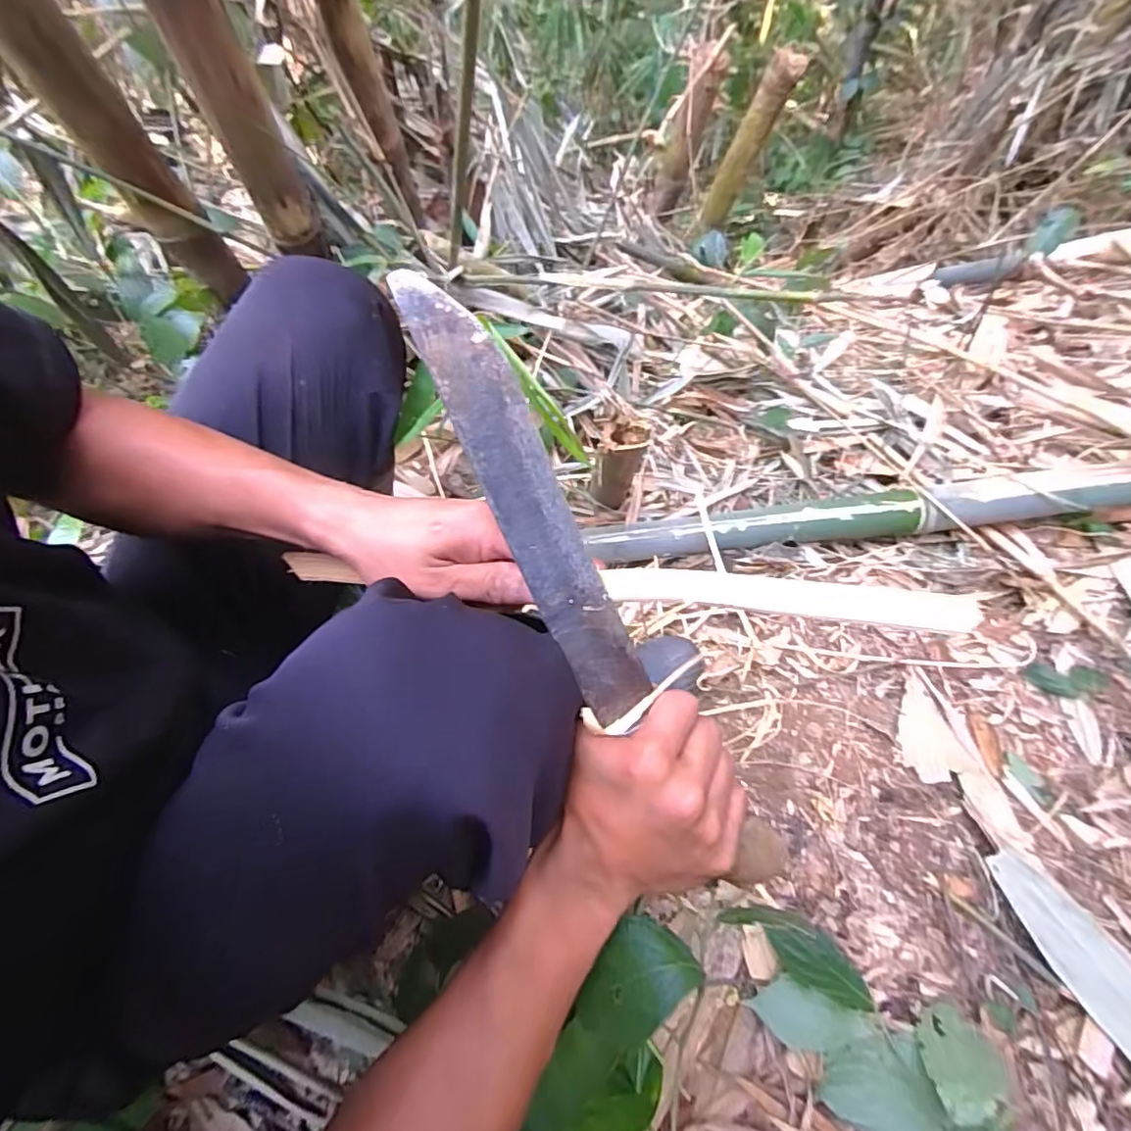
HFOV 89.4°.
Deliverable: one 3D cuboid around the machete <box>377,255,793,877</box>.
[{"bbox_3d":[0.016,0.026,0.284,0.049,0.018,0.349,-31,103,-11],"label":"machete"}]

